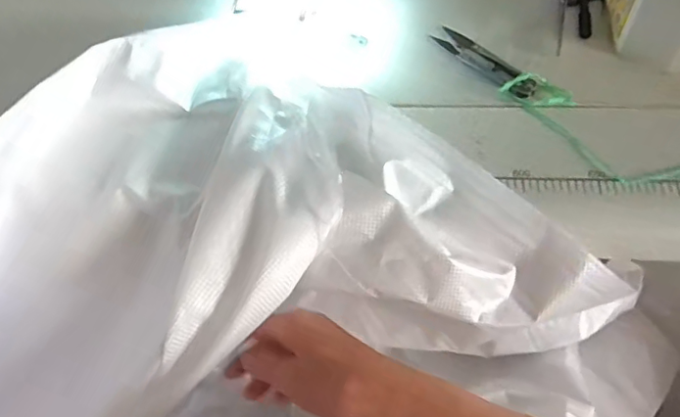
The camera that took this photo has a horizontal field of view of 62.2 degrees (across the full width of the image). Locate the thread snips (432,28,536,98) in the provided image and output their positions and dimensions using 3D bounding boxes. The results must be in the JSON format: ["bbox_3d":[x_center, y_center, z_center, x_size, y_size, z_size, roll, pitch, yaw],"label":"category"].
[{"bbox_3d":[0.113,-0.117,0.440,0.025,0.007,0.095,-33,60,-16],"label":"thread snips"}]

